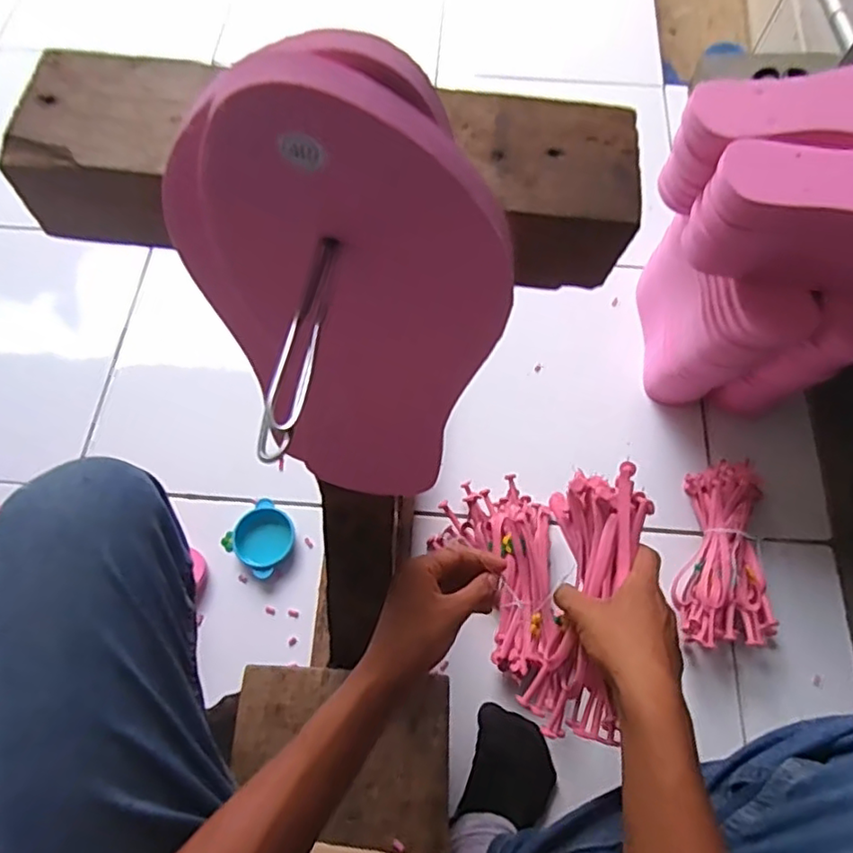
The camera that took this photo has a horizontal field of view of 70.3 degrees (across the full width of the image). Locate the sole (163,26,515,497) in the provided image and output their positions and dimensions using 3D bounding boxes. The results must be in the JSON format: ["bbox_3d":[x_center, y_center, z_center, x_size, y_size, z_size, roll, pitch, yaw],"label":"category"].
[{"bbox_3d":[-0.035,-0.029,0.244,0.109,0.234,0.023,8,62,-6],"label":"sole"}]

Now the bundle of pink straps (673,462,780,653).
[{"bbox_3d":[0.338,0.146,0.699,0.096,0.063,0.212,7,67,2],"label":"bundle of pink straps"}]

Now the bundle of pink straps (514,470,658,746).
[{"bbox_3d":[0.135,0.145,0.518,0.071,0.074,0.215,14,80,5],"label":"bundle of pink straps"}]

